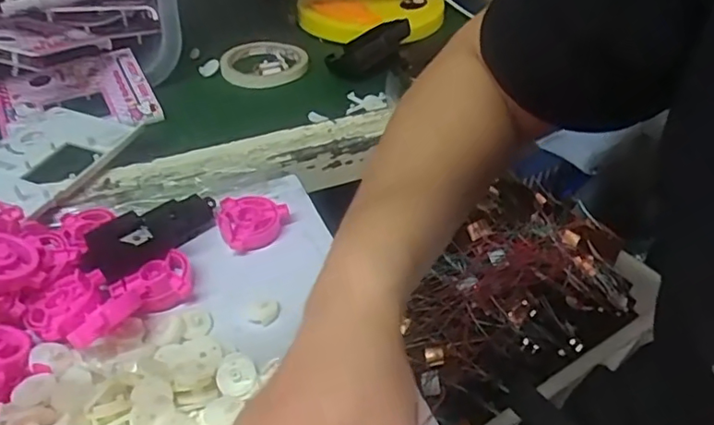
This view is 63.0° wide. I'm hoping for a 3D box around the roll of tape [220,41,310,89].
[{"bbox_3d":[-0.109,-0.174,0.686,0.099,0.021,0.100,0,40,0],"label":"roll of tape"}]

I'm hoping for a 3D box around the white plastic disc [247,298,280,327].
[{"bbox_3d":[-0.064,0.067,0.399,0.020,0.004,0.022,0,40,0],"label":"white plastic disc"}]

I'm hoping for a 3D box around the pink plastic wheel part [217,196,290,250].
[{"bbox_3d":[-0.081,0.007,0.461,0.055,0.018,0.049,-6,41,-7],"label":"pink plastic wheel part"}]

